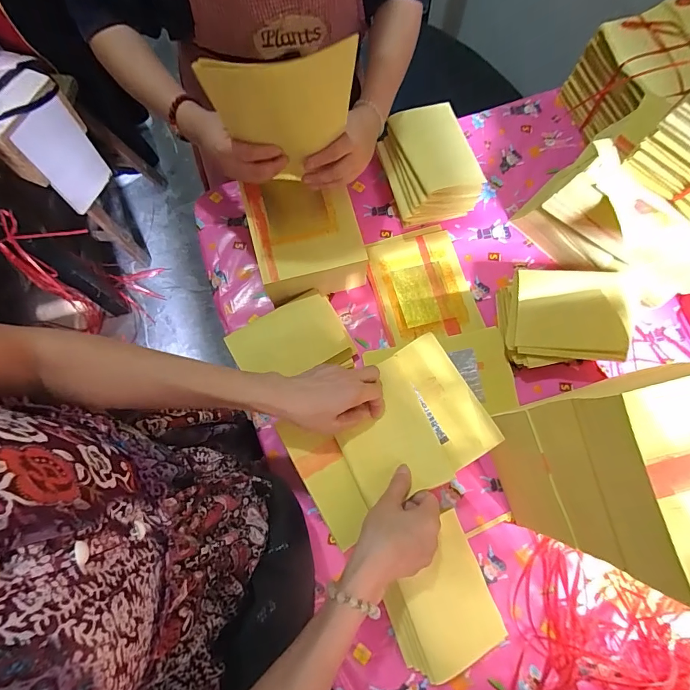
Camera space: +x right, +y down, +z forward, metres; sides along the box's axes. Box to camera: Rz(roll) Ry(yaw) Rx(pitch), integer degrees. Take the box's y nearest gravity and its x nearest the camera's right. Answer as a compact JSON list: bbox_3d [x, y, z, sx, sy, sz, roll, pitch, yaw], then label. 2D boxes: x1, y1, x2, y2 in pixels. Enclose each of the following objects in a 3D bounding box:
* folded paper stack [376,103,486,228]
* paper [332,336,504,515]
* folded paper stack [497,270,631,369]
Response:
[{"bbox_3d":[0.140,-0.298,0.674,0.132,0.130,0.153,-15,74,-6],"label":"folded paper stack"},{"bbox_3d":[0.076,0.095,0.481,0.172,0.018,0.152,-30,76,-10],"label":"paper"},{"bbox_3d":[0.333,-0.038,0.607,0.183,0.071,0.142,5,95,8],"label":"folded paper stack"}]

